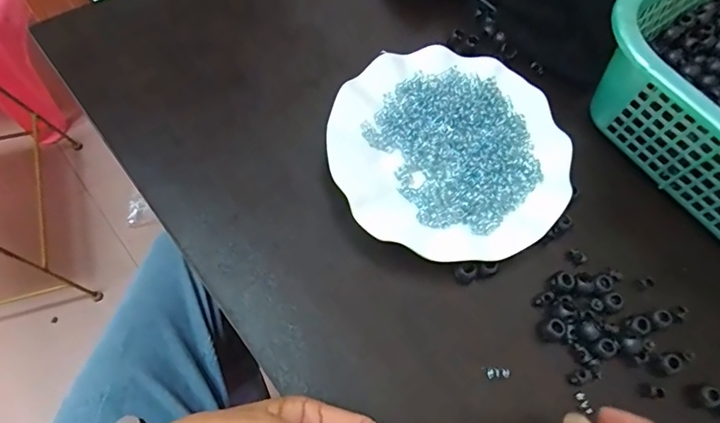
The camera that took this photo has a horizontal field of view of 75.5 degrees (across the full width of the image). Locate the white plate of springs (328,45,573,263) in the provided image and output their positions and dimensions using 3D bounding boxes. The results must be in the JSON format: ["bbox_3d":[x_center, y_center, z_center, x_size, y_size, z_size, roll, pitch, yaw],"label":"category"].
[{"bbox_3d":[0.069,-0.048,0.361,0.176,0.030,0.175,1,64,-1],"label":"white plate of springs"}]

